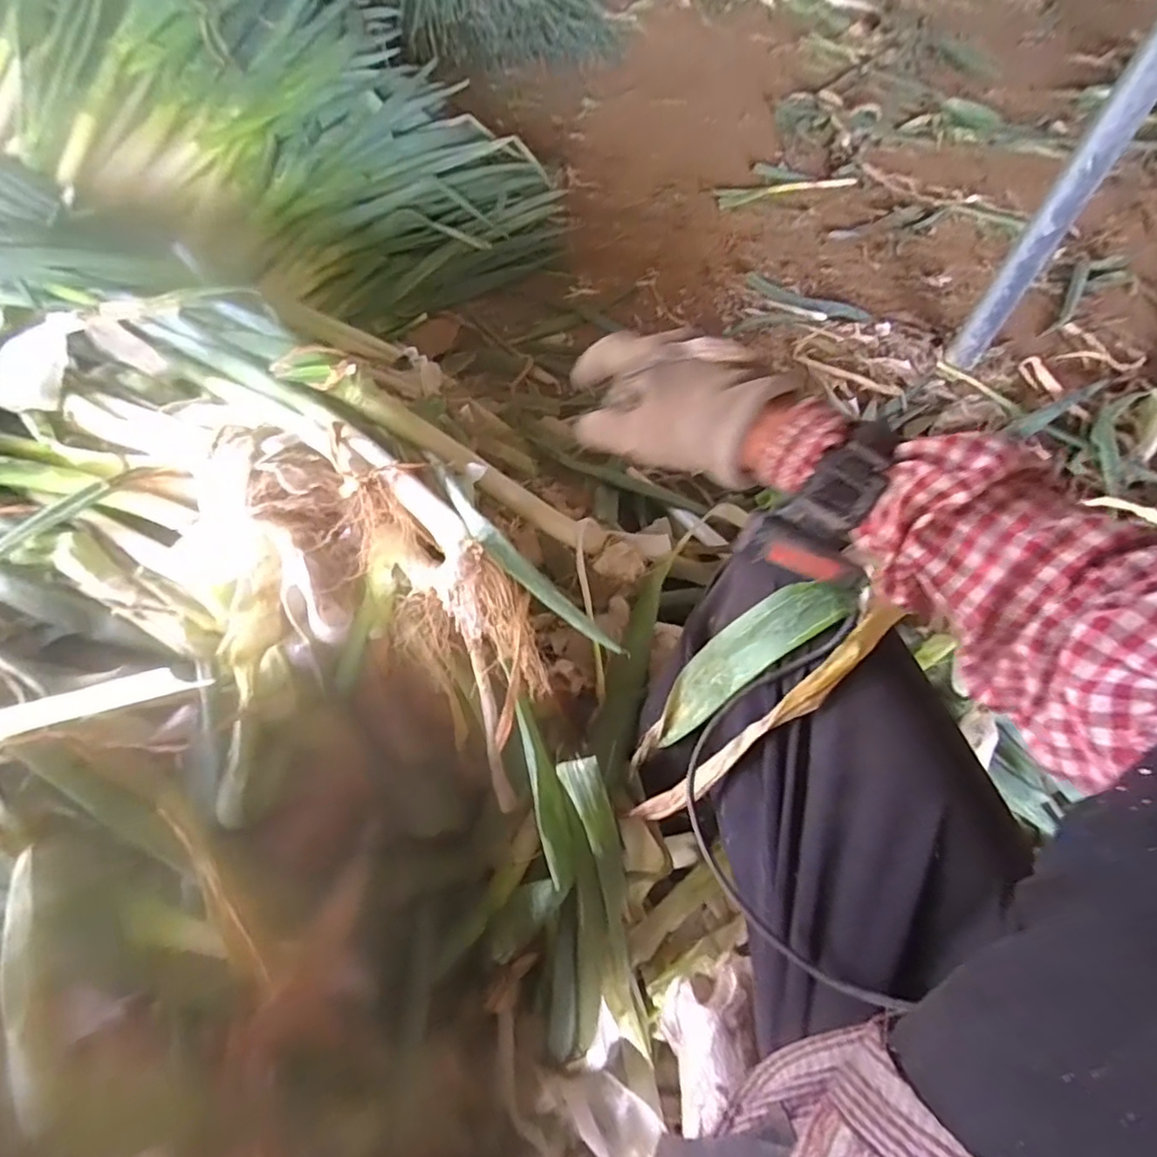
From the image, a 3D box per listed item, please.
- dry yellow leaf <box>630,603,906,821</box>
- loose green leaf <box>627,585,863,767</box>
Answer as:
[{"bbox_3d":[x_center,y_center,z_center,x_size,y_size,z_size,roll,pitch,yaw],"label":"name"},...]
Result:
[{"bbox_3d":[0.119,0.107,0.447,0.045,0.248,0.029,1,48,-47],"label":"dry yellow leaf"},{"bbox_3d":[0.107,0.068,0.472,0.024,0.220,0.042,1,50,-41],"label":"loose green leaf"}]

